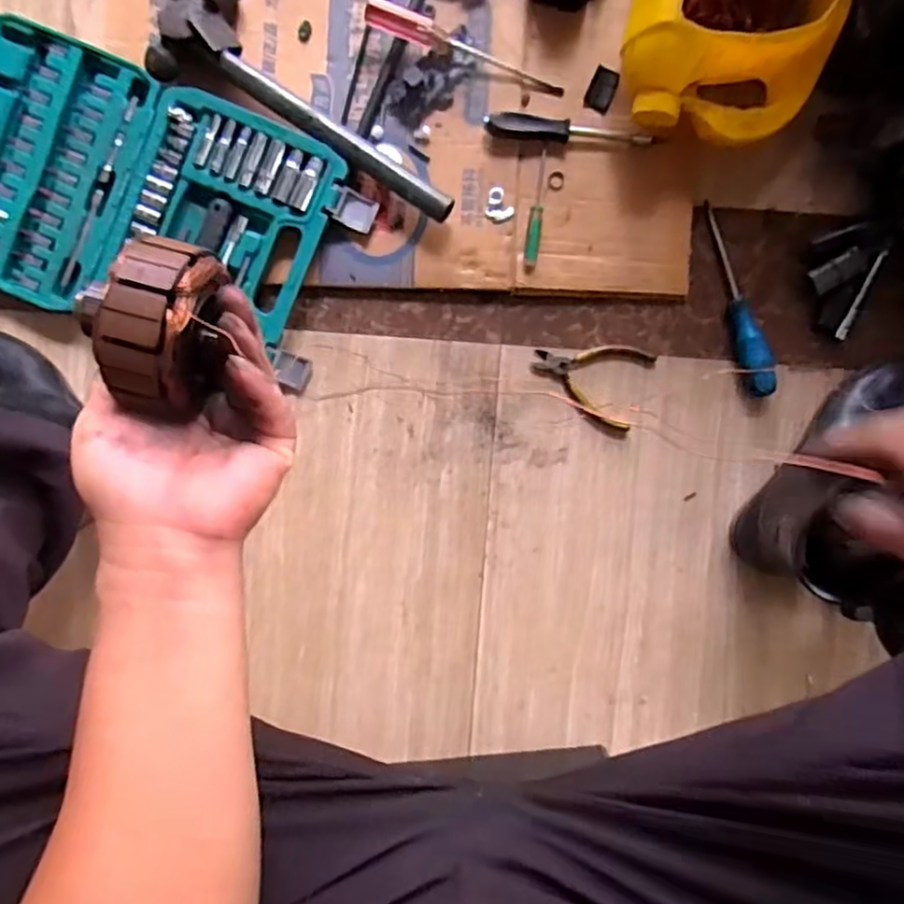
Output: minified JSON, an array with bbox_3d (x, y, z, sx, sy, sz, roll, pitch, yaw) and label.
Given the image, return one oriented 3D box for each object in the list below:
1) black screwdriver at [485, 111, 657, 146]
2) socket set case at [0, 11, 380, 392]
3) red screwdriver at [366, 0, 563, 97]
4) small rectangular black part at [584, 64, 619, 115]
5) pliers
[{"bbox_3d":[0.113,-0.311,0.663,0.160,0.030,0.018,2,91,2],"label":"black screwdriver"},{"bbox_3d":[-0.313,-0.243,0.695,0.427,0.050,0.249,24,92,2],"label":"socket set case"},{"bbox_3d":[0.014,-0.388,0.655,0.196,0.034,0.023,20,92,2],"label":"red screwdriver"},{"bbox_3d":[0.145,-0.350,0.666,0.024,0.004,0.041,21,92,2],"label":"small rectangular black part"},{"bbox_3d":[0.137,-0.078,0.688,0.113,0.006,0.081,22,92,2],"label":"pliers"}]

